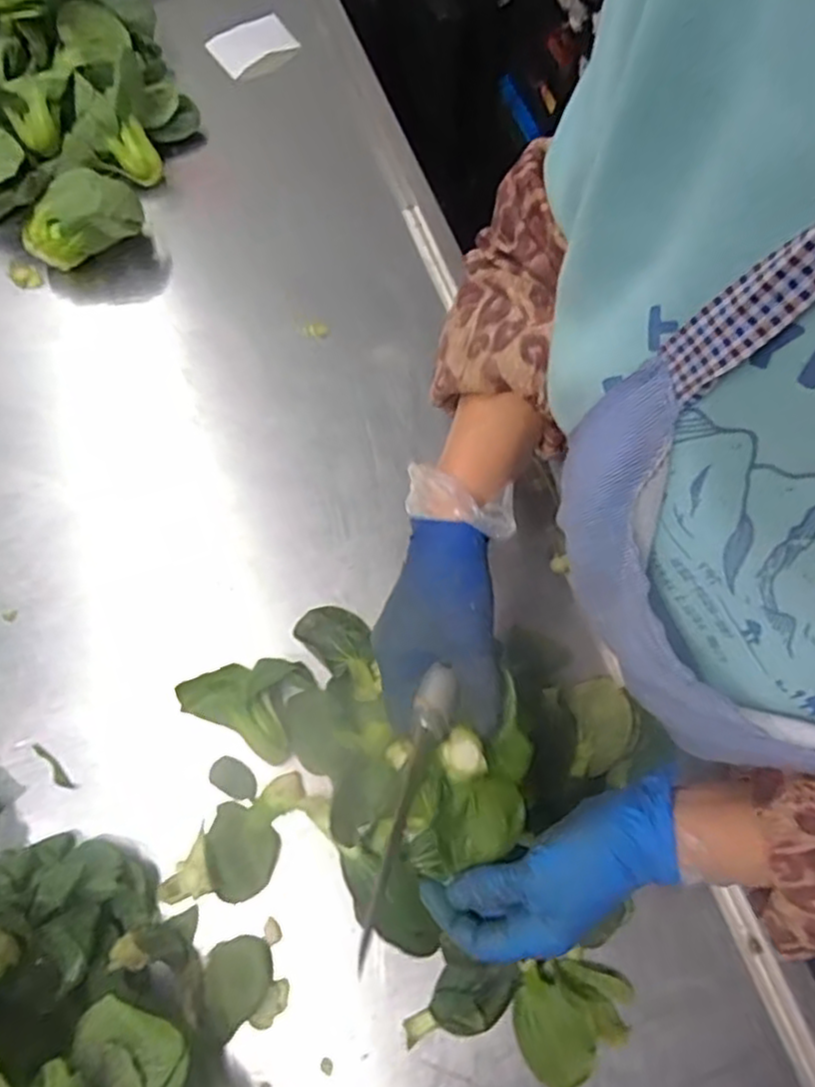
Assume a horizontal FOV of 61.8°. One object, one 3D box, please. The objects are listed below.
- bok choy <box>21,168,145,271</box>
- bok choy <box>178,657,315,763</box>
[{"bbox_3d":[-0.288,-0.285,0.606,0.101,0.061,0.070,-26,73,-11],"label":"bok choy"},{"bbox_3d":[-0.110,0.106,0.483,0.081,0.028,0.065,29,72,8],"label":"bok choy"}]

